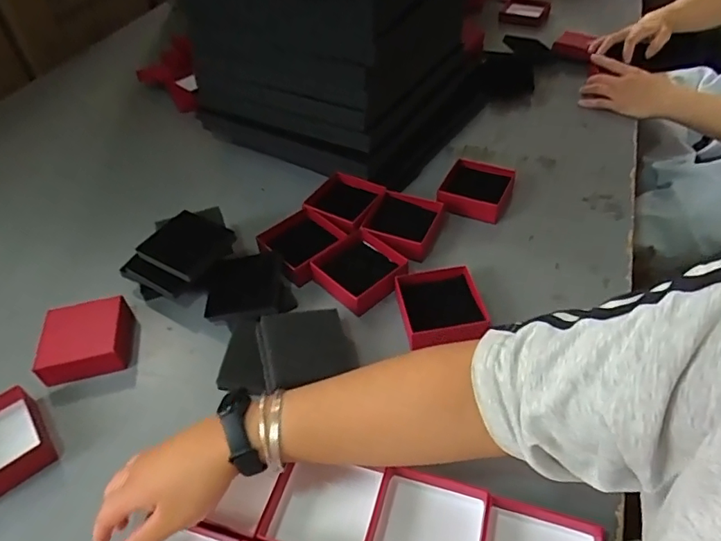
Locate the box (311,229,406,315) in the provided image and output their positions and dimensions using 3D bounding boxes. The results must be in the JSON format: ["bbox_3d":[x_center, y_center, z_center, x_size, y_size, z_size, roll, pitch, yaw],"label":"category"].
[{"bbox_3d":[0.000,0.003,0.632,0.101,0.035,0.098,33,57,31],"label":"box"}]

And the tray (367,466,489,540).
[{"bbox_3d":[0.055,0.219,0.423,0.092,0.034,0.088,11,48,15],"label":"tray"}]

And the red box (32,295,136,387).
[{"bbox_3d":[-0.315,0.079,0.580,0.089,0.038,0.092,-12,46,-6],"label":"red box"}]

